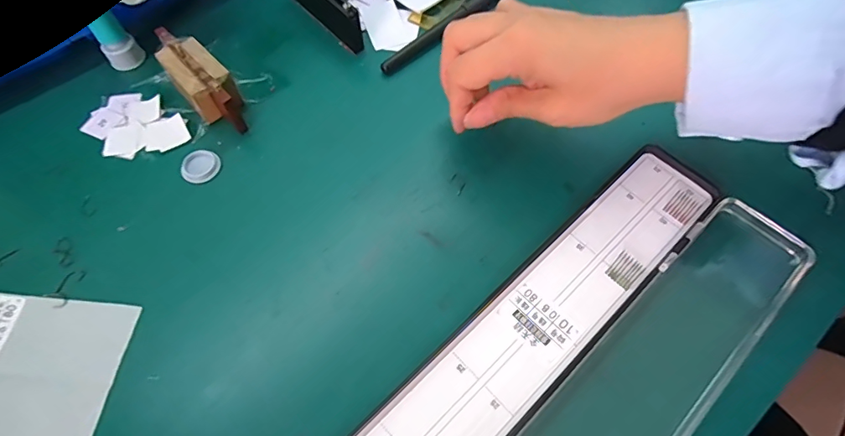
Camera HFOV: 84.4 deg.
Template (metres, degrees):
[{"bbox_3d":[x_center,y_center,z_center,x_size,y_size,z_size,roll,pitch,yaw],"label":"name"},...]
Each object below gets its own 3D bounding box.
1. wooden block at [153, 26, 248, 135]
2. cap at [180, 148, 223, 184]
[{"bbox_3d":[-0.152,-0.094,0.323,0.032,0.034,0.089,-36,67,-17],"label":"wooden block"},{"bbox_3d":[-0.146,-0.034,0.307,0.025,0.004,0.024,0,62,1],"label":"cap"}]

